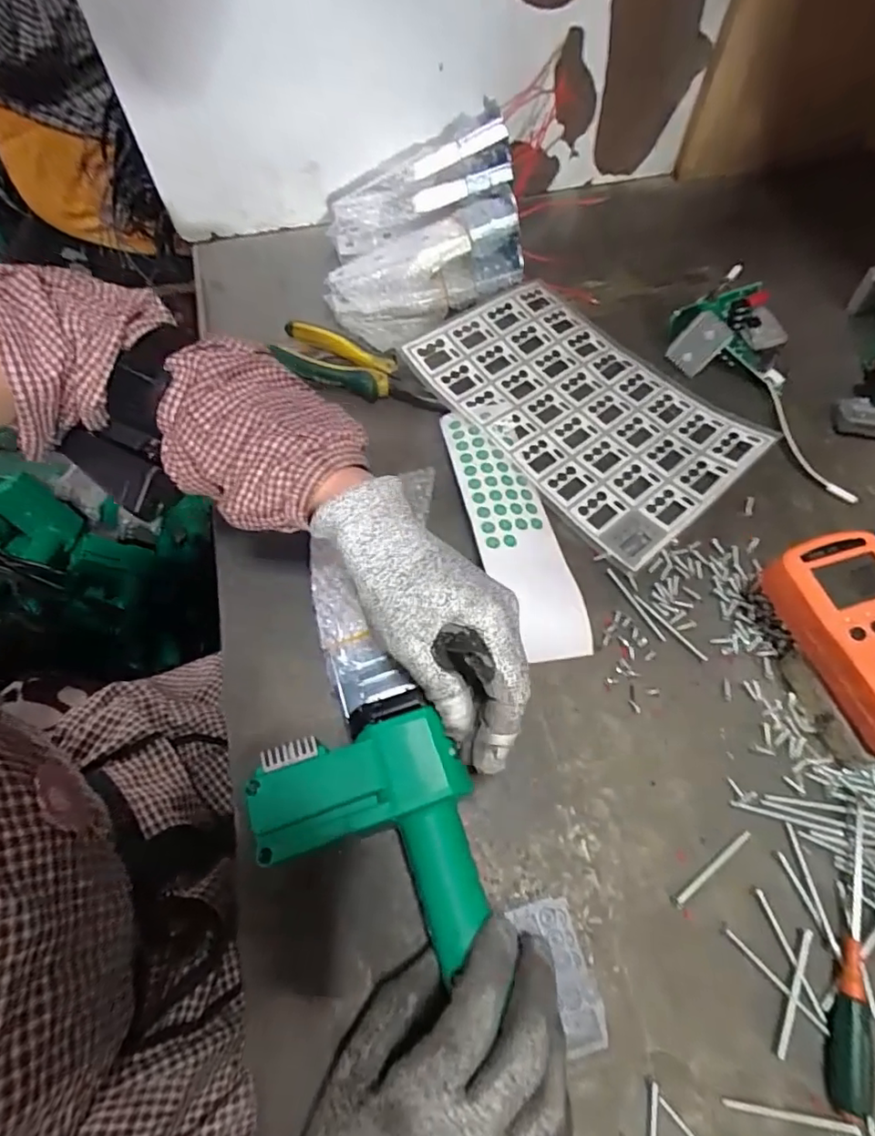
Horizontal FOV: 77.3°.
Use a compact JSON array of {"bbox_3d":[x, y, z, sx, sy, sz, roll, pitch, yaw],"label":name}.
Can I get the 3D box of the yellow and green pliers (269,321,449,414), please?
[{"bbox_3d":[-0.068,-0.171,0.468,0.162,0.014,0.048,25,67,12],"label":"yellow and green pliers"}]

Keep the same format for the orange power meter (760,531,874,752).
[{"bbox_3d":[0.252,0.042,0.317,0.067,0.030,0.124,-17,66,-8],"label":"orange power meter"}]

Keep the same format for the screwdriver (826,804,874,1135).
[{"bbox_3d":[0.219,0.203,0.289,0.018,0.014,0.146,18,66,8],"label":"screwdriver"}]

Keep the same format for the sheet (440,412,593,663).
[{"bbox_3d":[0.054,-0.034,0.406,0.058,0.014,0.210,-15,65,-7],"label":"sheet"}]

